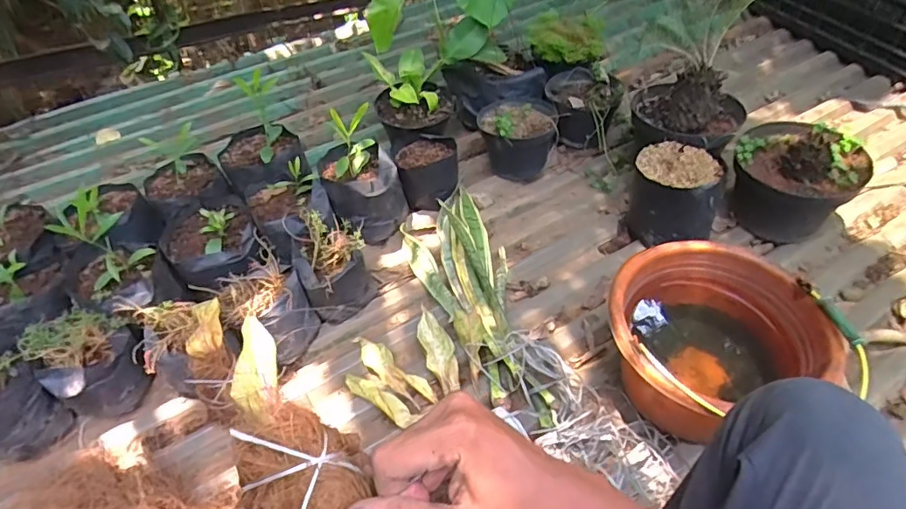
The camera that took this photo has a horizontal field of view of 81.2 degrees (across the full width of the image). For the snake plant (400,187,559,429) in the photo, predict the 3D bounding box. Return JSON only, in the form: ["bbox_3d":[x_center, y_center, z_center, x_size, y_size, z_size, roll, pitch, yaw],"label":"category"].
[{"bbox_3d":[0.037,0.067,0.943,0.171,0.055,0.523,-15,48,-11],"label":"snake plant"}]

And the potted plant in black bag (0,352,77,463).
[{"bbox_3d":[-0.656,0.239,0.793,0.109,0.152,0.114,22,52,21],"label":"potted plant in black bag"}]

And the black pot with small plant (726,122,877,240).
[{"bbox_3d":[0.648,-0.141,1.017,0.202,0.193,0.201,-1,47,1],"label":"black pot with small plant"}]

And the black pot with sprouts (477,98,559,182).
[{"bbox_3d":[0.141,-0.263,1.172,0.155,0.156,0.159,-1,47,1],"label":"black pot with sprouts"}]

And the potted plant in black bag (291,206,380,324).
[{"bbox_3d":[-0.213,0.023,0.948,0.121,0.156,0.151,-21,50,-16],"label":"potted plant in black bag"}]

